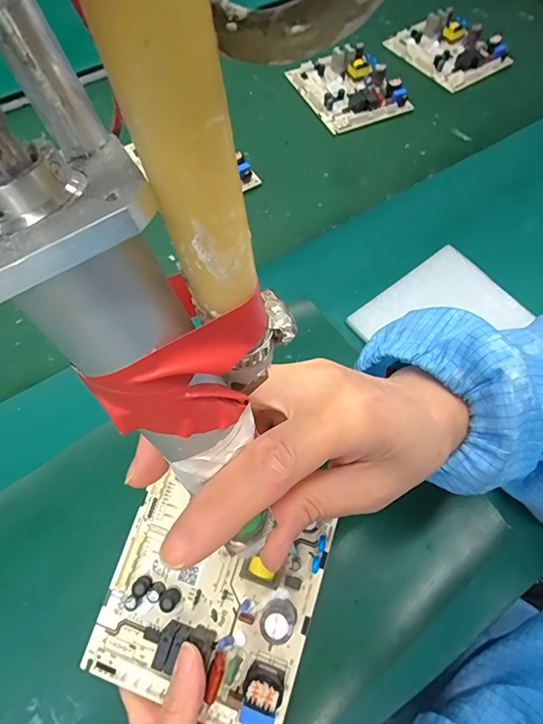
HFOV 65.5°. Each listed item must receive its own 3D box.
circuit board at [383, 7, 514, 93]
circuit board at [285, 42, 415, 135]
[{"bbox_3d":[0.256,-0.453,0.607,0.109,0.035,0.138,-33,68,-16],"label":"circuit board"},{"bbox_3d":[0.102,-0.371,0.563,0.110,0.030,0.137,-22,66,-12],"label":"circuit board"}]

